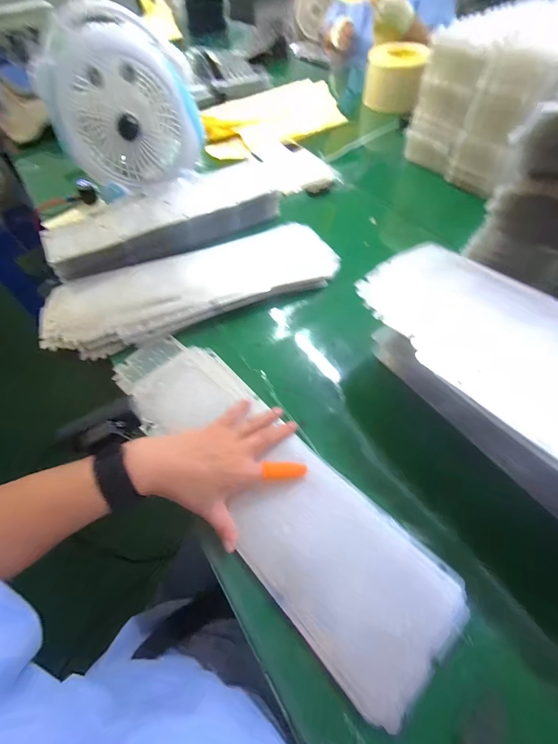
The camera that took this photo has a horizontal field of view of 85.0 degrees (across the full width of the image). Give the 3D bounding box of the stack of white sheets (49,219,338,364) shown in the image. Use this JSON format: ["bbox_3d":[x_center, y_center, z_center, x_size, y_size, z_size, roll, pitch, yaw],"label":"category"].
[{"bbox_3d":[-0.134,-0.160,0.514,0.482,0.035,0.185,-22,60,-10],"label":"stack of white sheets"}]

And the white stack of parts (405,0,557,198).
[{"bbox_3d":[0.498,-0.560,0.627,0.341,0.246,0.271,-24,61,-11],"label":"white stack of parts"}]

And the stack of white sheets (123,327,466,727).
[{"bbox_3d":[-0.029,0.110,0.353,0.134,0.017,0.475,-40,66,-20],"label":"stack of white sheets"}]

